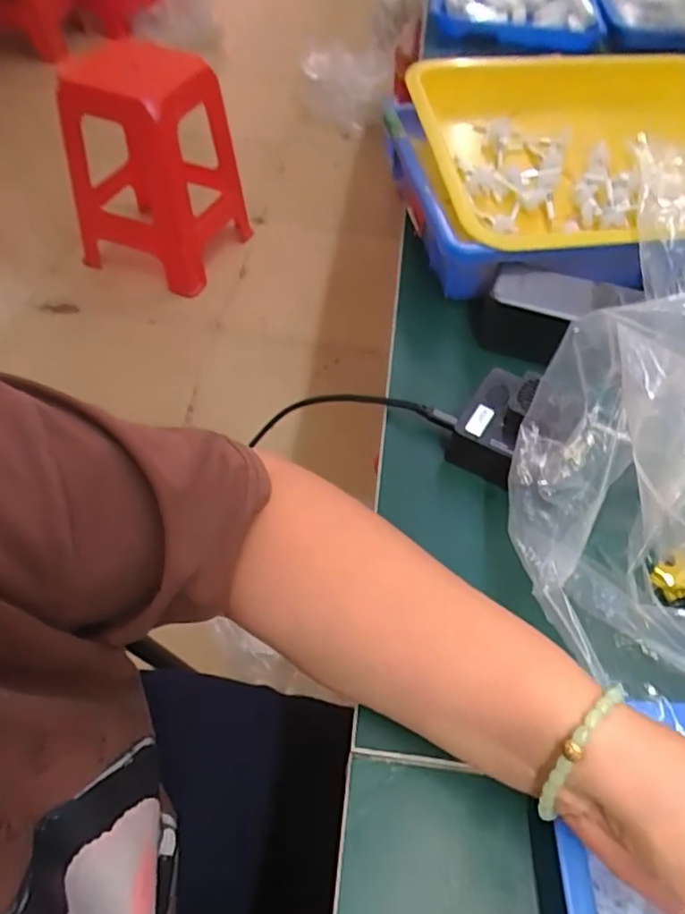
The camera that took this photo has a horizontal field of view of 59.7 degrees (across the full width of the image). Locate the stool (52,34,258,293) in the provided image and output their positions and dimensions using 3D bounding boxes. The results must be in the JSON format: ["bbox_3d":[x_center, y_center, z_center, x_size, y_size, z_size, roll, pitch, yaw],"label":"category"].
[{"bbox_3d":[-0.493,-0.789,1.569,0.363,0.512,0.362,19,55,11],"label":"stool"}]

